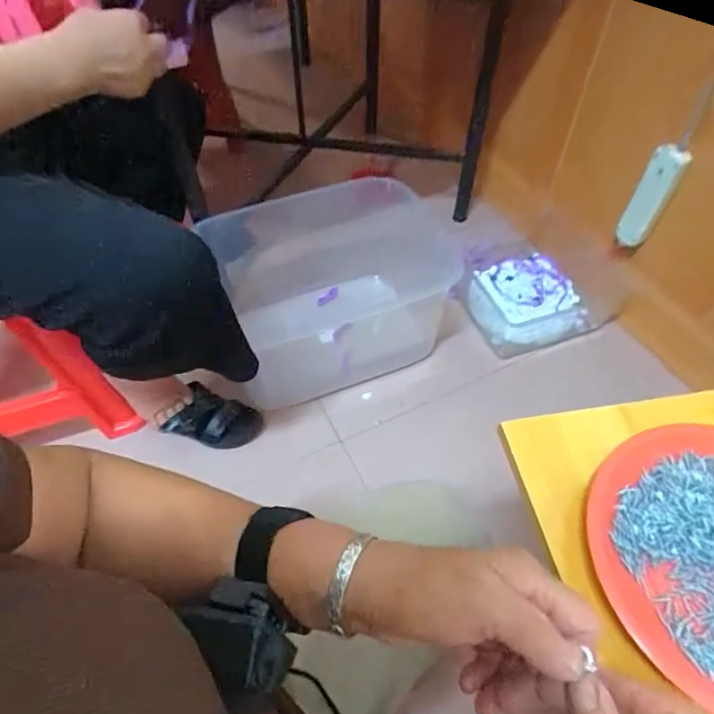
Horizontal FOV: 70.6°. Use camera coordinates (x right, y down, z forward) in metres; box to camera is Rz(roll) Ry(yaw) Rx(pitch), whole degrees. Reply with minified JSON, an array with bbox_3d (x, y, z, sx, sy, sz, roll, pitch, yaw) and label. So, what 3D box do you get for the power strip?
[{"bbox_3d":[0.536,-0.287,0.928,0.059,0.213,0.031,27,58,19],"label":"power strip"}]

